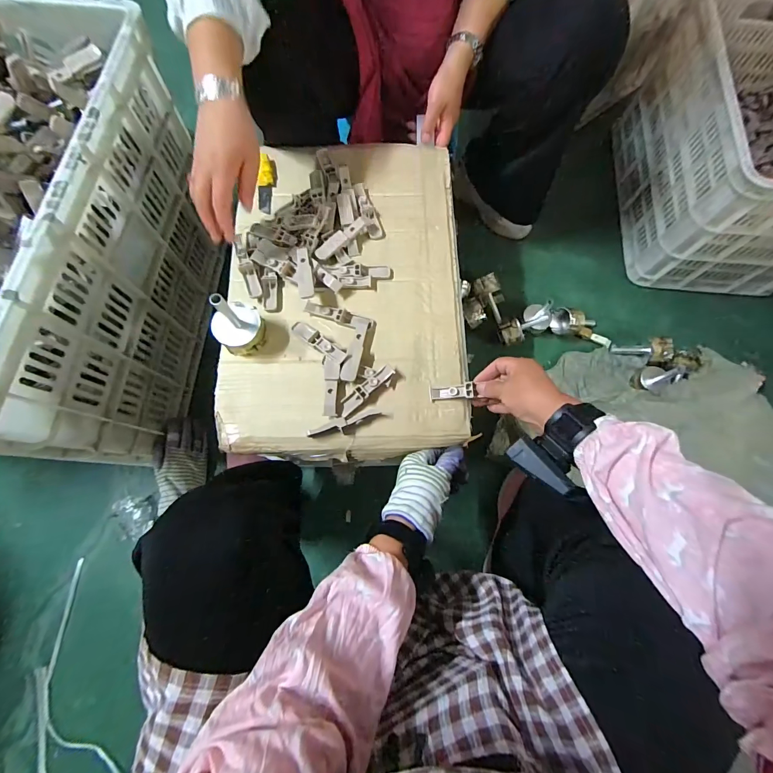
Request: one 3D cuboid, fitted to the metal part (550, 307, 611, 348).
[{"bbox_3d":[0.445,-0.136,0.793,0.145,0.057,0.058,22,75,6],"label":"metal part"}]

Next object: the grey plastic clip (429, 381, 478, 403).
[{"bbox_3d":[0.089,0.007,0.474,0.061,0.010,0.020,-6,74,14],"label":"grey plastic clip"}]

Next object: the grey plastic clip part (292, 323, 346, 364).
[{"bbox_3d":[-0.094,-0.062,0.491,0.095,0.020,0.019,39,78,10],"label":"grey plastic clip part"}]

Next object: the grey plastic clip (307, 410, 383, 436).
[{"bbox_3d":[-0.054,0.048,0.455,0.095,0.013,0.018,-14,75,-4],"label":"grey plastic clip"}]

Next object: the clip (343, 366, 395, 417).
[{"bbox_3d":[-0.030,0.002,0.476,0.089,0.018,0.029,-41,78,-11],"label":"clip"}]

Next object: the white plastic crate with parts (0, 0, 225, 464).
[{"bbox_3d":[-0.620,-0.219,0.599,0.455,0.427,0.653,3,74,1],"label":"white plastic crate with parts"}]

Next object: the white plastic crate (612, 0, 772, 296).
[{"bbox_3d":[0.791,-0.527,0.775,0.383,0.293,0.540,6,74,1],"label":"white plastic crate"}]

